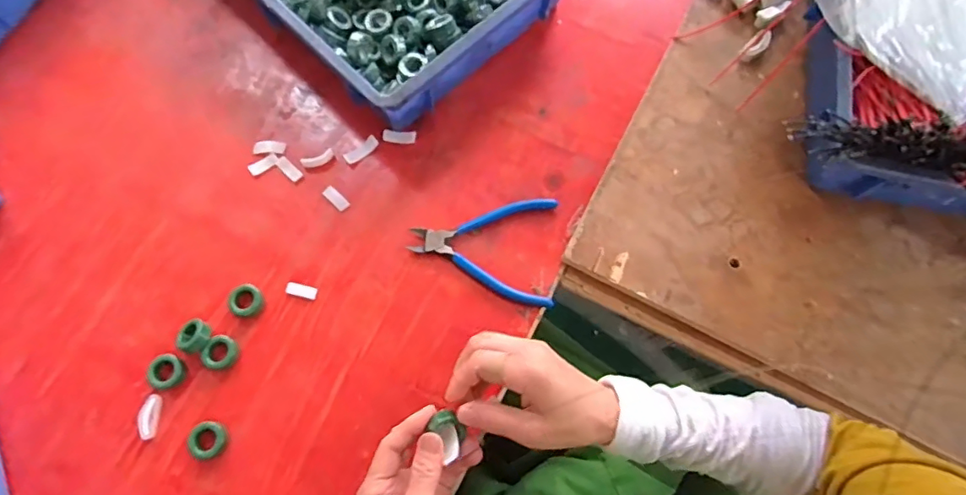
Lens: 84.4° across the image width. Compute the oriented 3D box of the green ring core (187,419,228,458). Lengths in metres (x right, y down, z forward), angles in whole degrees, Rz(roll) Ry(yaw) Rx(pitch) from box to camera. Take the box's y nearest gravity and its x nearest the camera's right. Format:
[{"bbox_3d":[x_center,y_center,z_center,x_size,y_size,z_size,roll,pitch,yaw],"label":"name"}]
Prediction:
[{"bbox_3d":[-0.242,0.168,0.468,0.032,0.009,0.031,-4,71,-2],"label":"green ring core"}]

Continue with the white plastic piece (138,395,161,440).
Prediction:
[{"bbox_3d":[-0.298,0.151,0.475,0.016,0.006,0.037,1,71,0],"label":"white plastic piece"}]

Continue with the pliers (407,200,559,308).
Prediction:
[{"bbox_3d":[0.000,-0.001,0.530,0.140,0.013,0.107,6,71,2],"label":"pliers"}]

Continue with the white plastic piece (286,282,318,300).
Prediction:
[{"bbox_3d":[-0.176,0.042,0.518,0.030,0.005,0.012,12,71,4],"label":"white plastic piece"}]

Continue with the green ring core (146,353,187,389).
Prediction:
[{"bbox_3d":[-0.290,0.113,0.487,0.036,0.007,0.030,25,72,8],"label":"green ring core"}]

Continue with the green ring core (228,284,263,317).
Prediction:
[{"bbox_3d":[-0.227,0.050,0.508,0.033,0.009,0.030,0,71,0],"label":"green ring core"}]

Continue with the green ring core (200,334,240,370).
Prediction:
[{"bbox_3d":[-0.242,0.097,0.491,0.029,0.011,0.031,0,71,0],"label":"green ring core"}]

